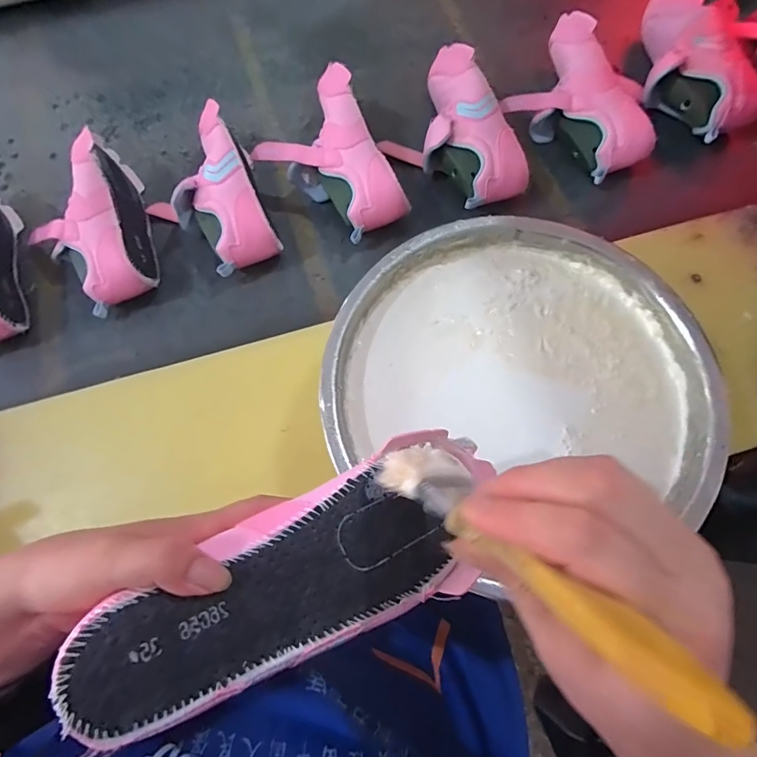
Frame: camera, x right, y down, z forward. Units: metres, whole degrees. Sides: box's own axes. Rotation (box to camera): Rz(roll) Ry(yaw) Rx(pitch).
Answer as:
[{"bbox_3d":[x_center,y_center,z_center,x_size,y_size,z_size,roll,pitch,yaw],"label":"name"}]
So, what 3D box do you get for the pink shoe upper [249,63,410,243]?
[{"bbox_3d":[-0.070,-0.289,0.579,0.154,0.080,0.232,-28,75,-8],"label":"pink shoe upper"}]

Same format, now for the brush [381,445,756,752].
[{"bbox_3d":[0.050,0.063,0.166,0.029,0.152,0.017,-41,118,-11],"label":"brush"}]

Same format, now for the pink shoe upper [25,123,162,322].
[{"bbox_3d":[-0.379,-0.205,0.561,0.120,0.078,0.246,-20,74,-5],"label":"pink shoe upper"}]

